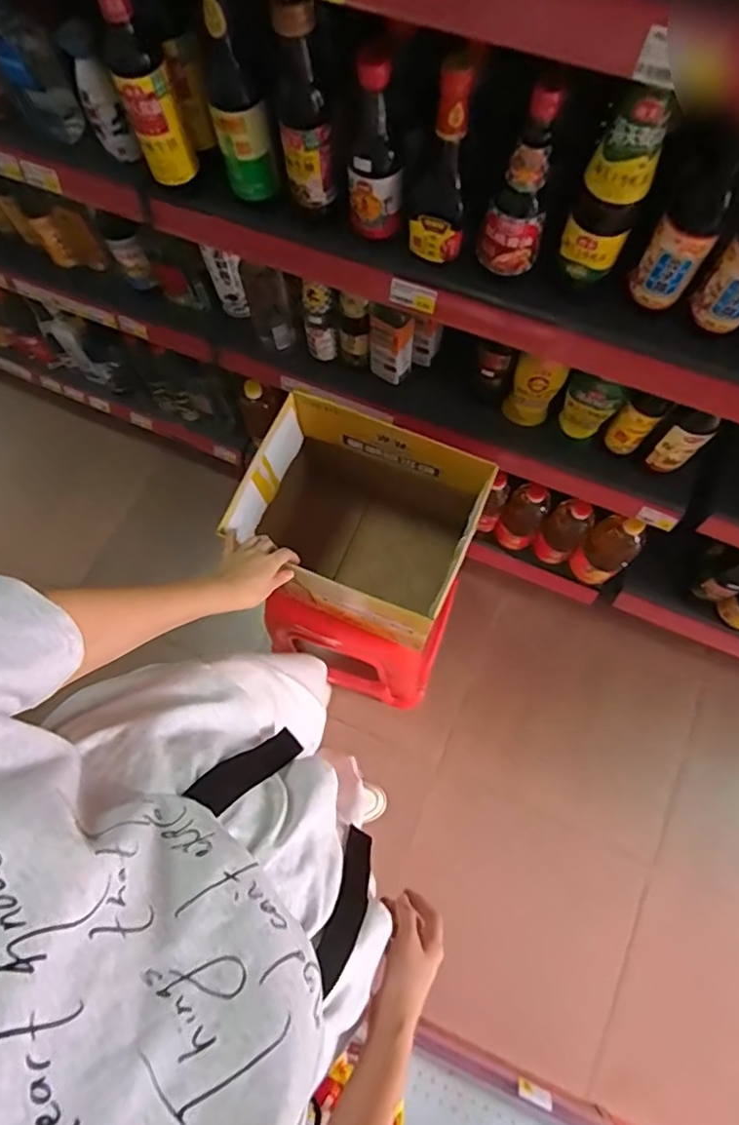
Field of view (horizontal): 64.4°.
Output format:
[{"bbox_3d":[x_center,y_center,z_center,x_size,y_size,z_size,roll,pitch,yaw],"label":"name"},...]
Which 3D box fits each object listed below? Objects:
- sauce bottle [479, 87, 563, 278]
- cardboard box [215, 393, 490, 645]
[{"bbox_3d":[0.160,-0.396,0.619,0.065,0.193,0.051,11,74,5],"label":"sauce bottle"},{"bbox_3d":[-0.013,-0.058,0.893,0.296,0.270,0.257,27,76,9],"label":"cardboard box"}]

